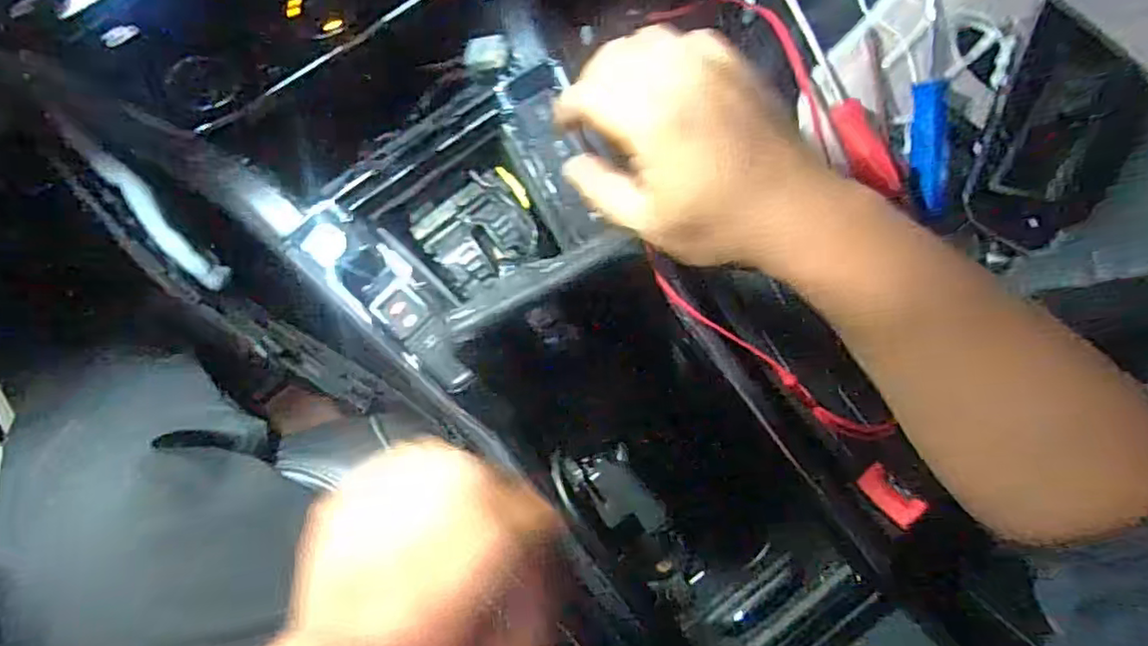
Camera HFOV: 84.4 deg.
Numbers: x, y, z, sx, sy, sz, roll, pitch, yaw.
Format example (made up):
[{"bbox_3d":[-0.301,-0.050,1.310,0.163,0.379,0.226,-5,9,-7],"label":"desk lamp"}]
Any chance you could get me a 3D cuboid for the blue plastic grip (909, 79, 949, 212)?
[{"bbox_3d":[0.261,-0.128,0.463,0.023,0.019,0.092,-3,88,-3],"label":"blue plastic grip"}]

